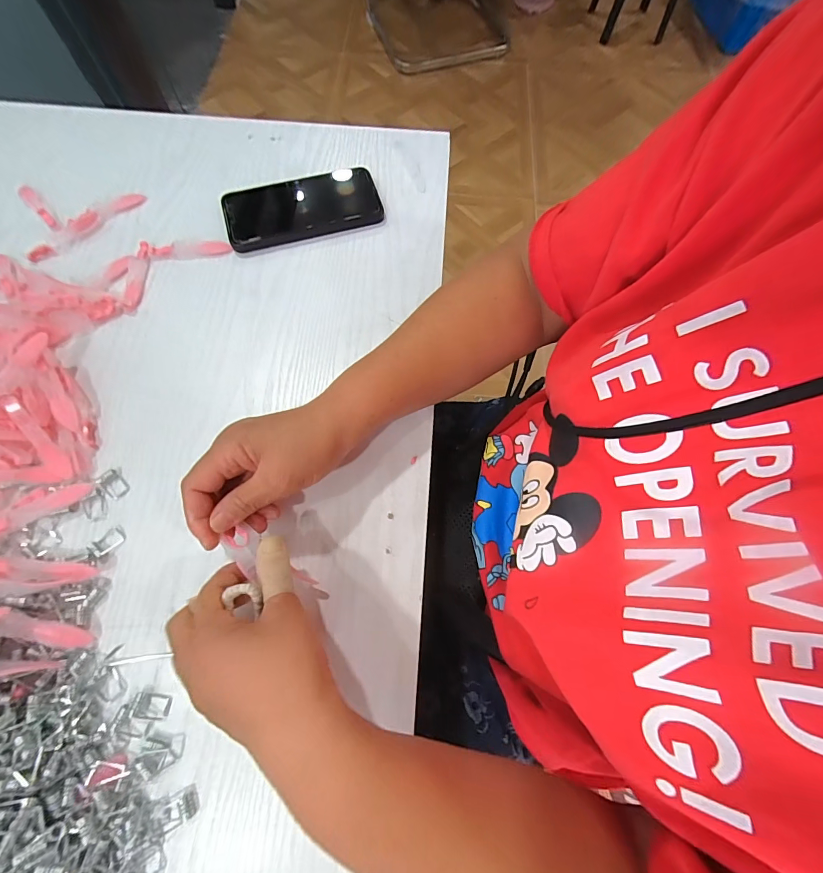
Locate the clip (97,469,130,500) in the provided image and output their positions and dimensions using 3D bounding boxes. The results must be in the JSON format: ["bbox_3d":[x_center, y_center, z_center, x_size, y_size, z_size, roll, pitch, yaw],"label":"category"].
[{"bbox_3d":[-0.240,0.038,0.319,0.025,0.005,0.015,42,75,13],"label":"clip"}]

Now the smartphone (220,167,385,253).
[{"bbox_3d":[-0.113,-0.240,0.412,0.159,0.015,0.077,-16,75,-5],"label":"smartphone"}]

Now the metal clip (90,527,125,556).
[{"bbox_3d":[-0.234,0.080,0.305,0.013,0.006,0.020,43,75,14],"label":"metal clip"}]

